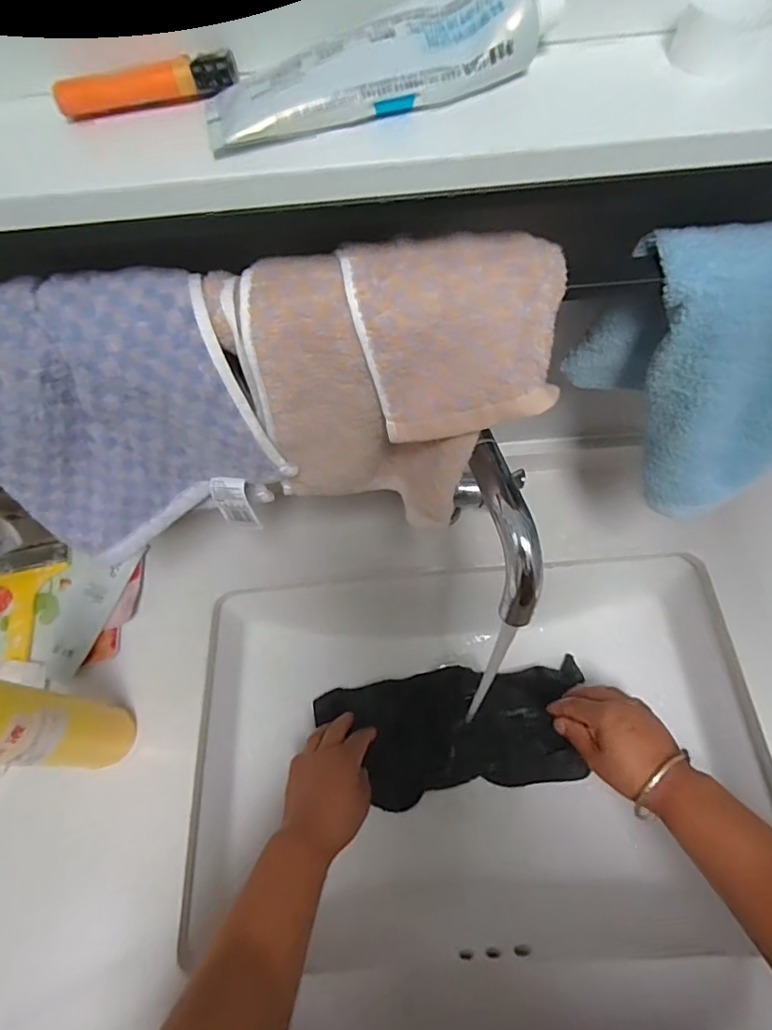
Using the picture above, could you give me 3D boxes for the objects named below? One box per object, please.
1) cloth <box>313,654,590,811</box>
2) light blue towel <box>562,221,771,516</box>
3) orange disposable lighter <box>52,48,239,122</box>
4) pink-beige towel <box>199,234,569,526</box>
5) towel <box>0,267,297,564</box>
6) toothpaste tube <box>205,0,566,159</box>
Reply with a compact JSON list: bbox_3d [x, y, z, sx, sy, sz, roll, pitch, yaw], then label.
[{"bbox_3d":[0.081,0.251,0.616,0.296,0.039,0.134,-10,63,-1],"label":"cloth"},{"bbox_3d":[0.234,-0.082,0.329,0.206,0.162,0.090,5,64,6],"label":"light blue towel"},{"bbox_3d":[-0.107,-0.194,0.240,0.079,0.013,0.009,-14,63,-3],"label":"orange disposable lighter"},{"bbox_3d":[0.002,-0.070,0.328,0.183,0.157,0.086,1,64,4],"label":"pink-beige towel"},{"bbox_3d":[-0.162,-0.055,0.332,0.172,0.177,0.048,-10,45,3],"label":"towel"},{"bbox_3d":[-0.004,-0.195,0.227,0.150,0.025,0.040,-16,64,-5],"label":"toothpaste tube"}]

